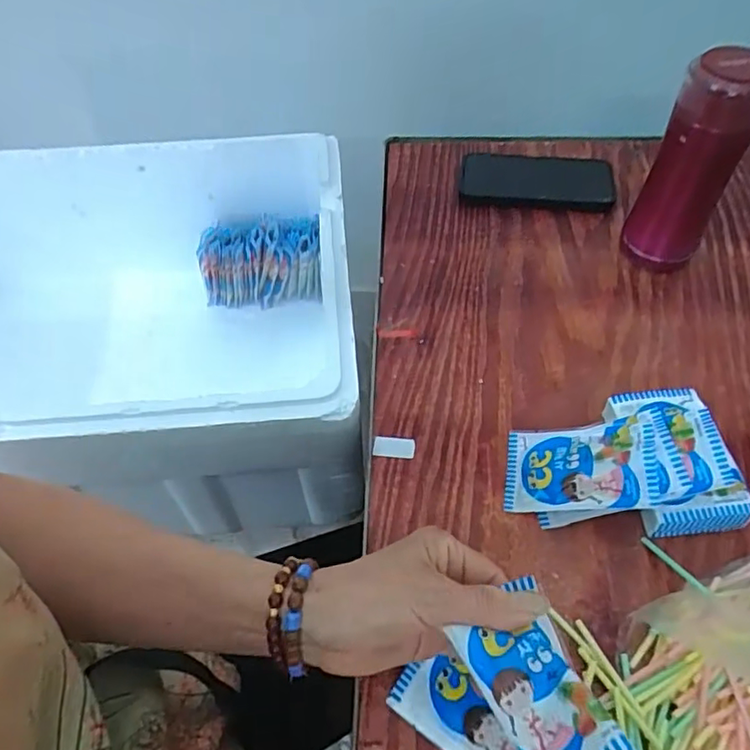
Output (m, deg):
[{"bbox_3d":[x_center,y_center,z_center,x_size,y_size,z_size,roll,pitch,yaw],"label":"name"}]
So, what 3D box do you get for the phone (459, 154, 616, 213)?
[{"bbox_3d":[0.179,-0.218,0.645,0.163,0.017,0.086,8,54,9],"label":"phone"}]

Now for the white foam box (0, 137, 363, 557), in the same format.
[{"bbox_3d":[-0.305,-0.026,0.678,0.551,0.273,0.413,-5,53,-1],"label":"white foam box"}]

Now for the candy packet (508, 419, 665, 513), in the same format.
[{"bbox_3d":[0.147,0.065,0.420,0.103,0.012,0.066,-10,53,30],"label":"candy packet"}]

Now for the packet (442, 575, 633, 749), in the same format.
[{"bbox_3d":[0.074,0.146,0.271,0.049,0.014,0.097,-34,36,6],"label":"packet"}]

